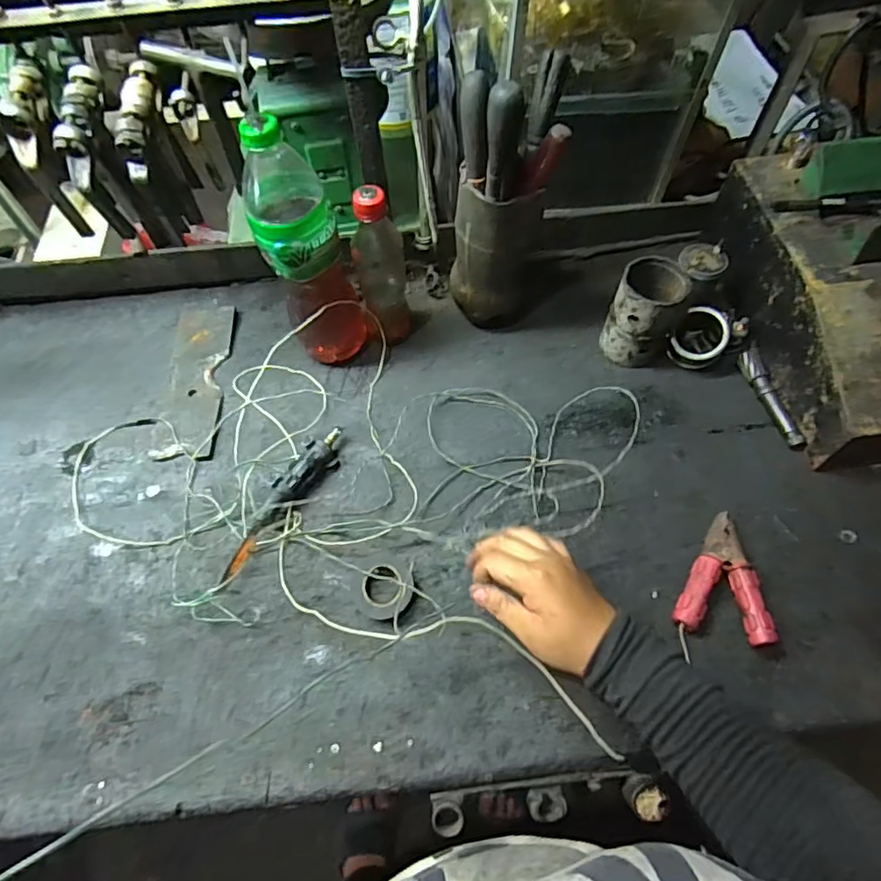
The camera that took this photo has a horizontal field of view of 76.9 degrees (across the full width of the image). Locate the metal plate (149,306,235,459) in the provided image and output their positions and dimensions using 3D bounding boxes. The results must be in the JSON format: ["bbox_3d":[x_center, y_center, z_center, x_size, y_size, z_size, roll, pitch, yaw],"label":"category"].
[{"bbox_3d":[-0.289,-0.075,0.655,0.068,0.010,0.209,-3,62,0],"label":"metal plate"}]

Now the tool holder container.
[{"bbox_3d":[0.057,-0.201,0.609,0.093,0.178,0.078,8,62,5],"label":"tool holder container"}]

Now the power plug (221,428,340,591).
[{"bbox_3d":[-0.161,0.060,0.561,0.031,0.035,0.184,32,67,17],"label":"power plug"}]

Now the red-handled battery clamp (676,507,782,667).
[{"bbox_3d":[0.249,0.133,0.512,0.080,0.027,0.115,-9,62,-3],"label":"red-handled battery clamp"}]

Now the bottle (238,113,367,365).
[{"bbox_3d":[-0.131,-0.182,0.553,0.085,0.268,0.074,-15,63,-6],"label":"bottle"}]

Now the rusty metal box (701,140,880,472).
[{"bbox_3d":[0.441,-0.160,0.594,0.179,0.147,0.345,-9,62,-3],"label":"rusty metal box"}]

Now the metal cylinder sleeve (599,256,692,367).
[{"bbox_3d":[0.225,-0.140,0.616,0.074,0.107,0.078,21,65,12],"label":"metal cylinder sleeve"}]

